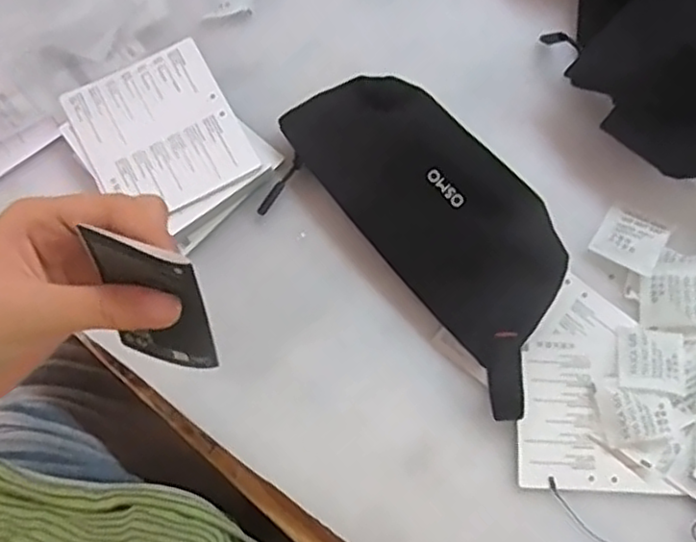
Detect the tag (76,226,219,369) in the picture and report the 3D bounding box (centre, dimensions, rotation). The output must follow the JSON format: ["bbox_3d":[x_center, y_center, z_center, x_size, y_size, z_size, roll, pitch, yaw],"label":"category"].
[{"bbox_3d":[-0.080,0.015,0.289,0.045,0.090,0.010,18,58,5],"label":"tag"}]

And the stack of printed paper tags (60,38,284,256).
[{"bbox_3d":[-0.110,-0.079,0.429,0.096,0.020,0.116,-38,80,-8],"label":"stack of printed paper tags"}]

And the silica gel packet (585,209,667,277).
[{"bbox_3d":[0.175,-0.019,0.430,0.039,0.008,0.035,28,80,7],"label":"silica gel packet"}]

